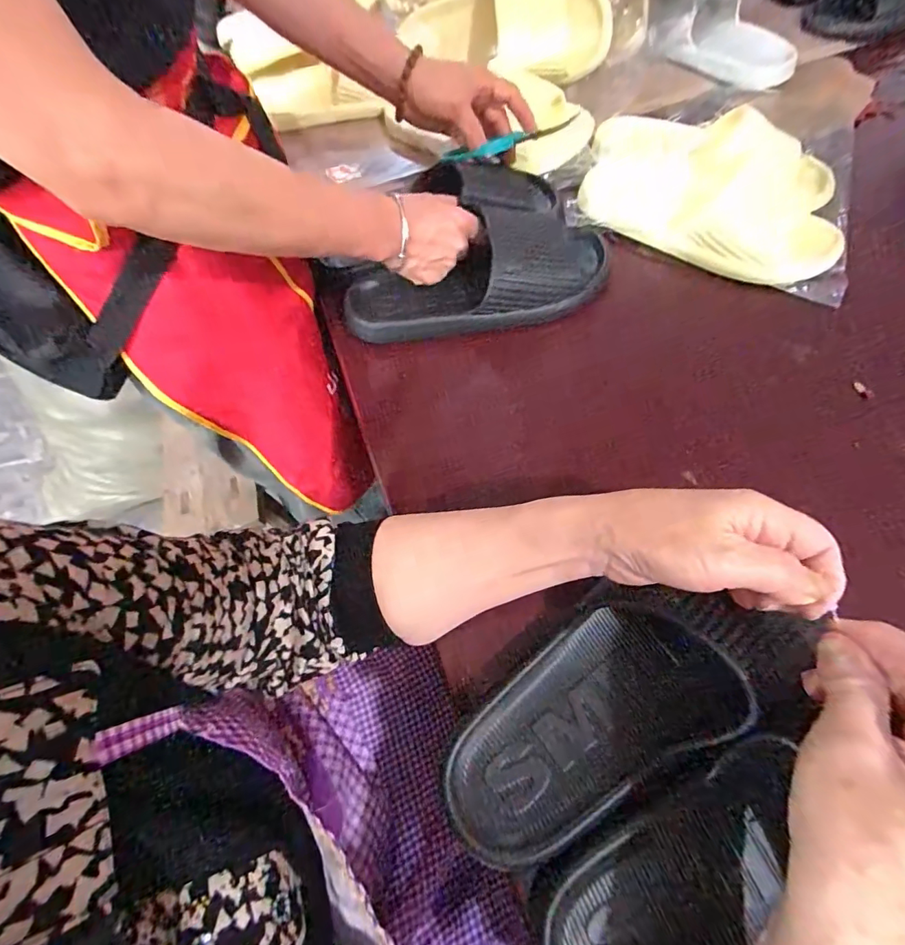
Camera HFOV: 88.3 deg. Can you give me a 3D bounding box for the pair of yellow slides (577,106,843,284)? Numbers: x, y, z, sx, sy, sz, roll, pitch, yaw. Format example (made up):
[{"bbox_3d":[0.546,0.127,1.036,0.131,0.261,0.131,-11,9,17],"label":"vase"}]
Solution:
[{"bbox_3d":[0.269,-0.293,0.488,0.261,0.070,0.169,27,73,12],"label":"pair of yellow slides"}]

